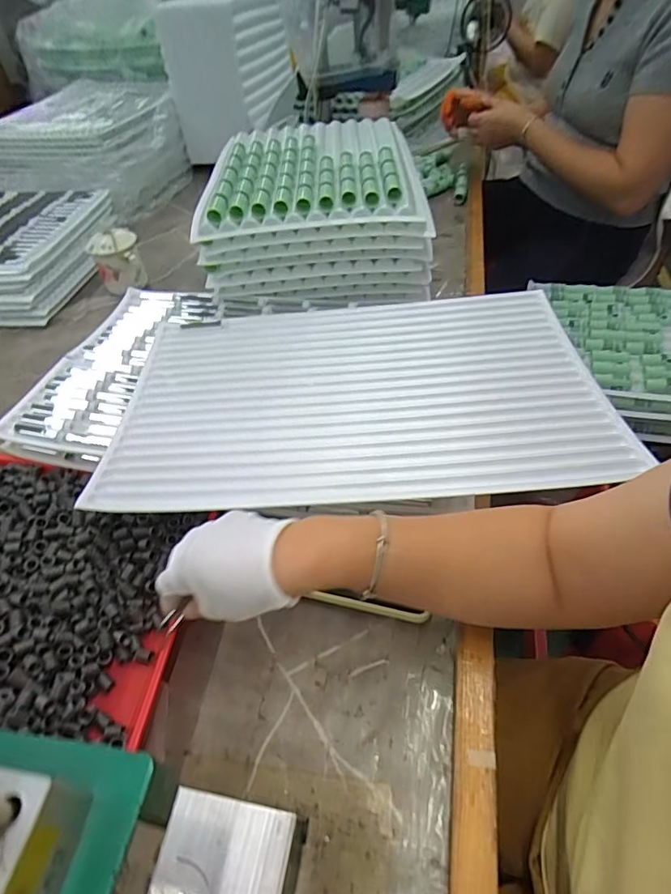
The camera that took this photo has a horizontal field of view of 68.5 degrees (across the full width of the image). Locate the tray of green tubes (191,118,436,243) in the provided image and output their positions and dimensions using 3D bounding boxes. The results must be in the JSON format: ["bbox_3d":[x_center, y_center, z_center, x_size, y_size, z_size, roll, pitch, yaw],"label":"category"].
[{"bbox_3d":[-0.030,-0.431,0.757,0.301,0.042,0.381,-3,48,3],"label":"tray of green tubes"}]

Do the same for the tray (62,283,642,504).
[{"bbox_3d":[0.021,-0.068,0.535,0.491,0.022,0.325,-4,48,3],"label":"tray"}]

